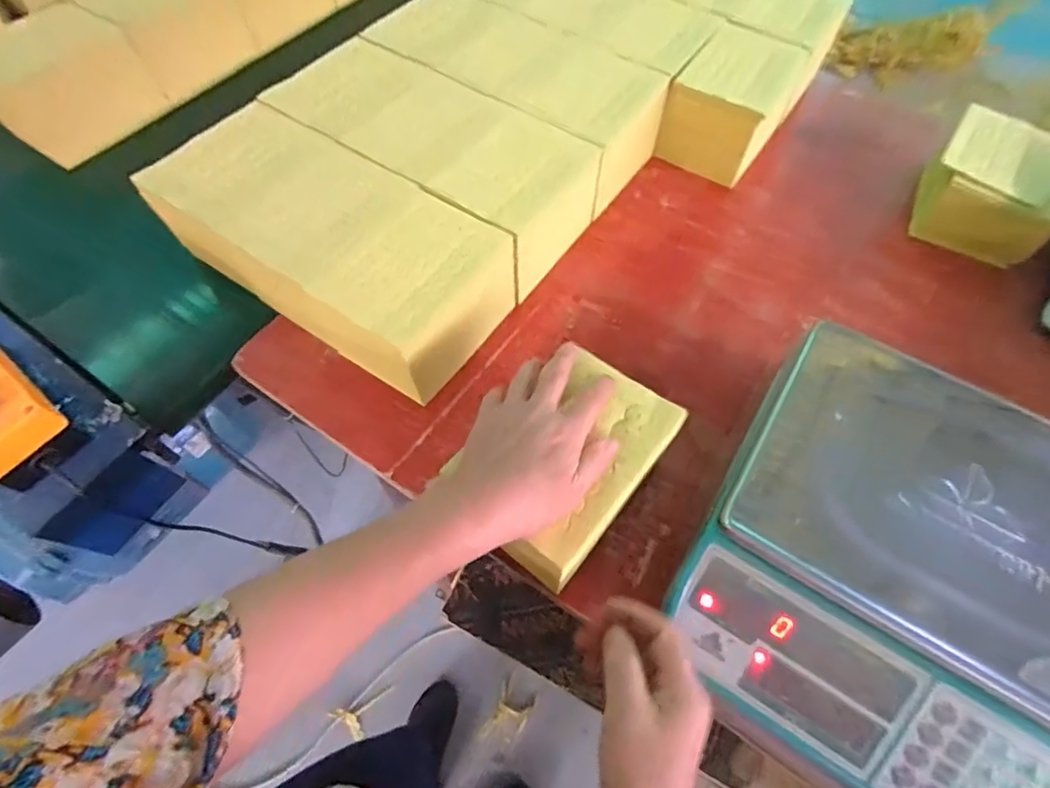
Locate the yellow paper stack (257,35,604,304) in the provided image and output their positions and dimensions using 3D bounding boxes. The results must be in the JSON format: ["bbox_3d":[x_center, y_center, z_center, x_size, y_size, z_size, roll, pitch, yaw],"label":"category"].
[{"bbox_3d":[-0.106,-0.272,0.642,0.348,0.107,0.165,30,65,14],"label":"yellow paper stack"}]

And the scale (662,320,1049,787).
[{"bbox_3d":[0.297,0.137,0.426,0.299,0.097,0.308,29,64,14],"label":"scale"}]

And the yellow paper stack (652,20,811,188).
[{"bbox_3d":[0.270,-0.382,0.723,0.118,0.111,0.158,31,65,15],"label":"yellow paper stack"}]

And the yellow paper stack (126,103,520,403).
[{"bbox_3d":[-0.211,-0.149,0.573,0.363,0.112,0.187,29,64,14],"label":"yellow paper stack"}]

